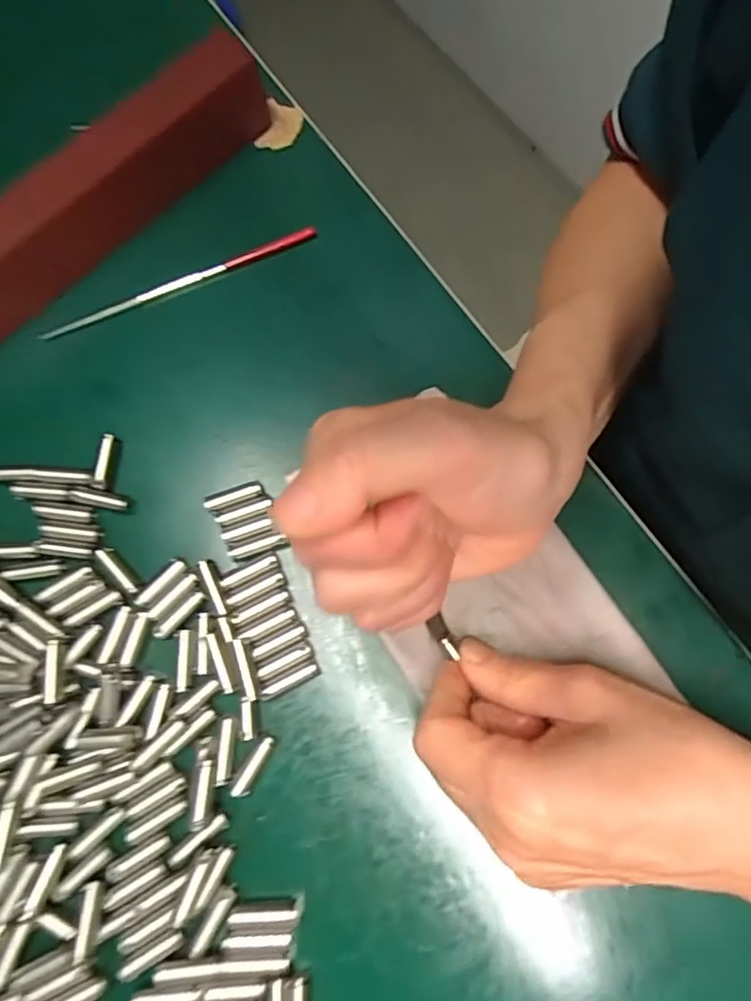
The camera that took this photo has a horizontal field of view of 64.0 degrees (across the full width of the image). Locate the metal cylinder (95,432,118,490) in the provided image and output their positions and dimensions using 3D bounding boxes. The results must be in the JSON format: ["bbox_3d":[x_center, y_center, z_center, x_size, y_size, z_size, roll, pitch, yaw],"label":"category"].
[{"bbox_3d":[-0.120,-0.018,0.264,0.006,0.004,0.024,5,75,3],"label":"metal cylinder"}]

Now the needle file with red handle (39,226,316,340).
[{"bbox_3d":[-0.093,-0.104,0.285,0.136,0.006,0.004,-22,76,-4],"label":"needle file with red handle"}]

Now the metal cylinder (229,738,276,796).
[{"bbox_3d":[-0.048,0.105,0.236,0.006,0.004,0.024,29,78,9],"label":"metal cylinder"}]

